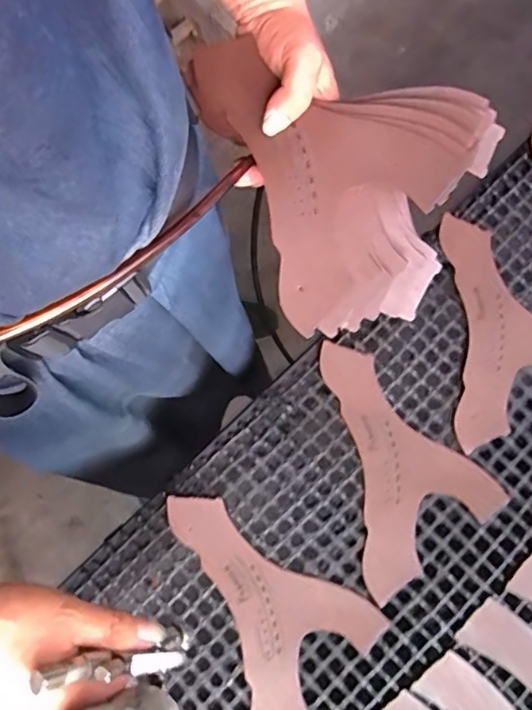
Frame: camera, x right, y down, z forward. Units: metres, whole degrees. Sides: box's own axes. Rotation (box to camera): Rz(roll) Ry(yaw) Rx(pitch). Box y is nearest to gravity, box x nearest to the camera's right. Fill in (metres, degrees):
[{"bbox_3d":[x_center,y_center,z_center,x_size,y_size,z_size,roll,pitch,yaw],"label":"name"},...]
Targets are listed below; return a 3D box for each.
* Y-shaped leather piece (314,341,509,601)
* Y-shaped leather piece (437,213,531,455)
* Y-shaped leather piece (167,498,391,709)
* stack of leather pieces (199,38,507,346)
[{"bbox_3d":[0.106,0.100,0.540,0.153,0.006,0.217,-36,81,-9],"label":"Y-shaped leather piece"},{"bbox_3d":[0.222,-0.033,0.566,0.153,0.007,0.216,-26,83,-5],"label":"Y-shaped leather piece"},{"bbox_3d":[-0.018,0.230,0.513,0.216,0.008,0.149,42,81,9],"label":"Y-shaped leather piece"},{"bbox_3d":[0.071,-0.146,0.414,0.176,0.080,0.223,-19,80,-3],"label":"stack of leather pieces"}]

